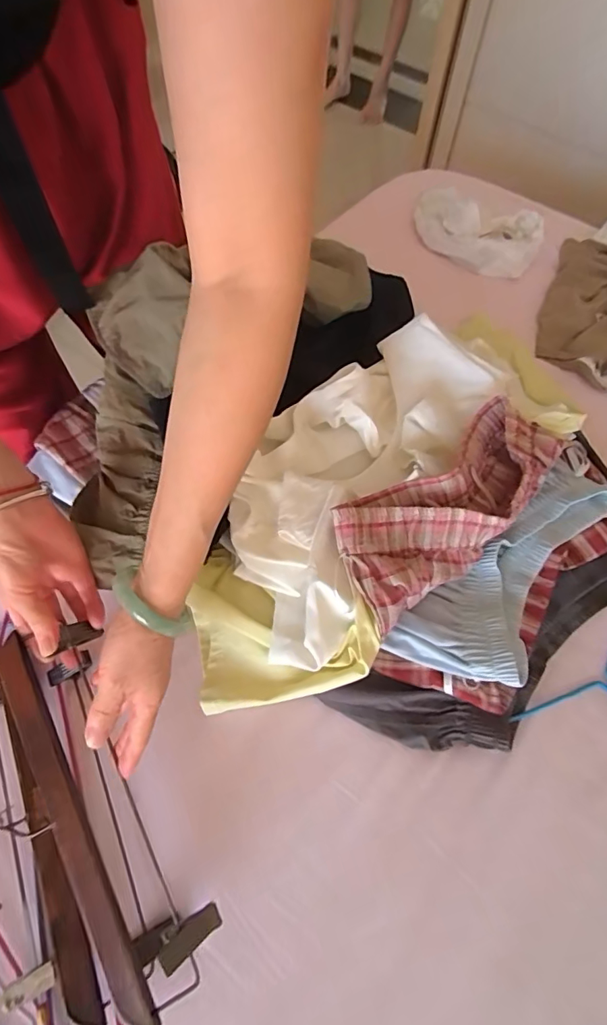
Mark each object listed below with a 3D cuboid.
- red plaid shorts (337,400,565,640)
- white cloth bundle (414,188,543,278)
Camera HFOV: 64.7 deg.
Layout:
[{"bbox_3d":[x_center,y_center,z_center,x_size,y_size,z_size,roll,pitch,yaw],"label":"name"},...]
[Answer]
[{"bbox_3d":[0.163,-0.016,0.511,0.313,0.049,0.119,-34,69,-18],"label":"red plaid shorts"},{"bbox_3d":[0.282,-0.472,0.792,0.215,0.039,0.141,22,64,10],"label":"white cloth bundle"}]

